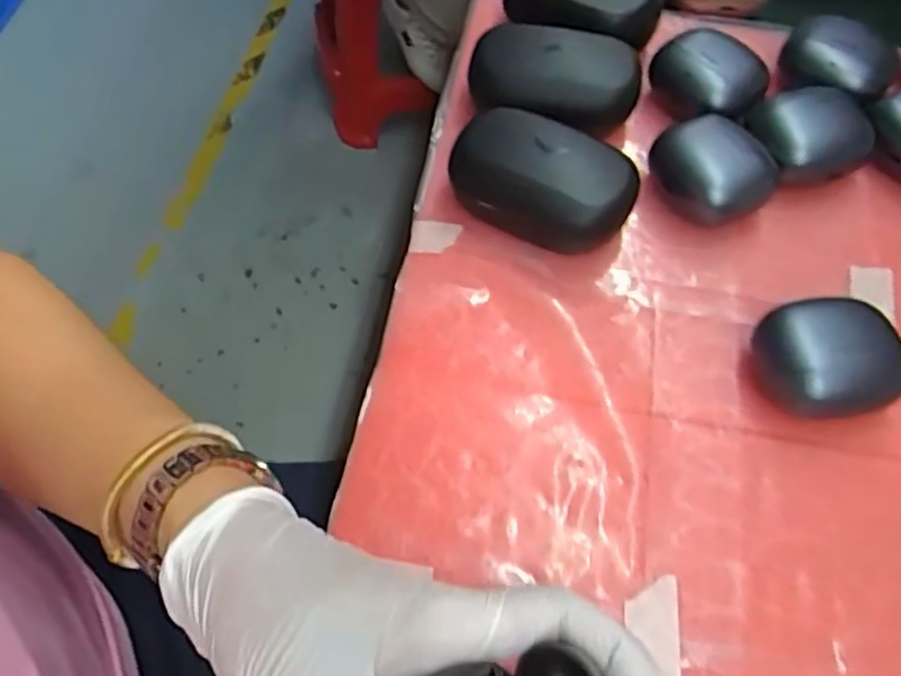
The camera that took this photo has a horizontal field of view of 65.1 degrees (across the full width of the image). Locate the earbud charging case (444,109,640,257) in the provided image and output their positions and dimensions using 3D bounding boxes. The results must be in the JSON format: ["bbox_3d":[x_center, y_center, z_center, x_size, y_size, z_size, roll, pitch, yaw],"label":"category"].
[{"bbox_3d":[0.043,-0.073,0.333,0.084,0.037,0.052,26,64,14],"label":"earbud charging case"}]

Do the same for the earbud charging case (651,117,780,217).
[{"bbox_3d":[0.127,-0.080,0.340,0.043,0.031,0.049,-30,65,-16],"label":"earbud charging case"}]

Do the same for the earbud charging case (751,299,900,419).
[{"bbox_3d":[0.154,0.011,0.290,0.054,0.030,0.048,-12,61,-6],"label":"earbud charging case"}]

